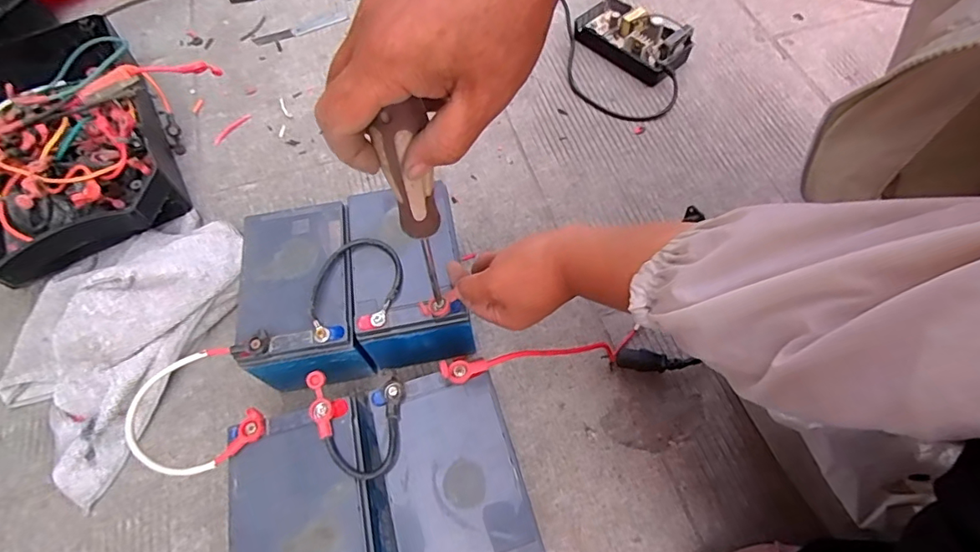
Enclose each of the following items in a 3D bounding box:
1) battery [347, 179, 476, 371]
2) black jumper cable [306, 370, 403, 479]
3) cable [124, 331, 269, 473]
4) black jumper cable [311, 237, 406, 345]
[{"bbox_3d":[-0.078,0.008,0.499,0.095,0.109,0.125,-11,61,-3],"label":"battery"},{"bbox_3d":[-0.108,0.115,0.392,0.074,0.013,0.076,0,61,3],"label":"black jumper cable"},{"bbox_3d":[-0.224,0.103,0.397,0.113,0.019,0.091,-23,62,-9],"label":"cable"},{"bbox_3d":[-0.120,0.007,0.452,0.082,0.009,0.089,-14,61,-4],"label":"black jumper cable"}]

